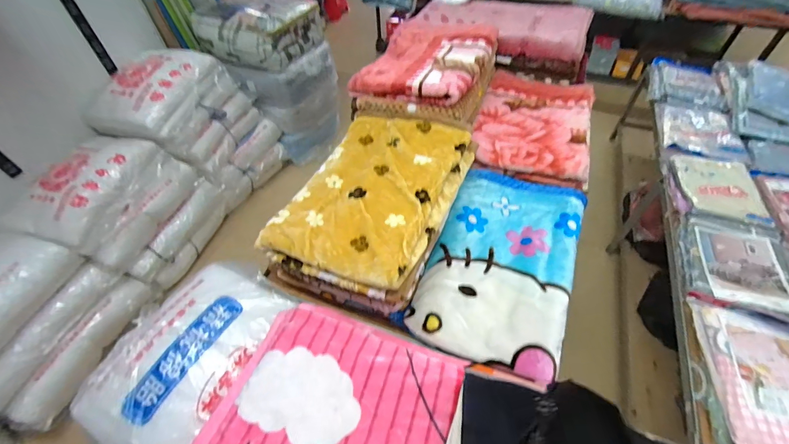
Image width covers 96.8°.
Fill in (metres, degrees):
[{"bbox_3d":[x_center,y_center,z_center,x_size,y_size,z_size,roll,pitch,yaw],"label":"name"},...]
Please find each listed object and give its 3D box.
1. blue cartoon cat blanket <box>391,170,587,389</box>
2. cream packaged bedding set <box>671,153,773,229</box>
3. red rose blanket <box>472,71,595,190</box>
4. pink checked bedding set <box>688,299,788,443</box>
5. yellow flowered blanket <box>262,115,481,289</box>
[{"bbox_3d":[0.331,0.111,1.085,0.415,0.094,0.644,18,53,18],"label":"blue cartoon cat blanket"},{"bbox_3d":[1.150,-0.122,1.228,0.248,0.042,0.281,8,50,10],"label":"cream packaged bedding set"},{"bbox_3d":[0.564,-0.410,1.429,0.424,0.078,0.626,14,51,14],"label":"red rose blanket"},{"bbox_3d":[0.940,0.415,0.845,0.289,0.067,0.400,7,50,9],"label":"pink checked bedding set"},{"bbox_3d":[-0.065,-0.116,1.104,0.476,0.079,0.638,18,53,18],"label":"yellow flowered blanket"}]

